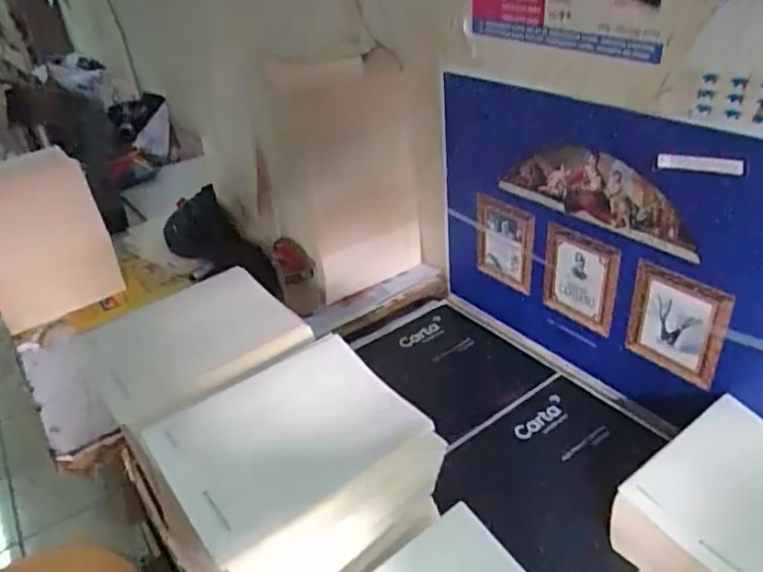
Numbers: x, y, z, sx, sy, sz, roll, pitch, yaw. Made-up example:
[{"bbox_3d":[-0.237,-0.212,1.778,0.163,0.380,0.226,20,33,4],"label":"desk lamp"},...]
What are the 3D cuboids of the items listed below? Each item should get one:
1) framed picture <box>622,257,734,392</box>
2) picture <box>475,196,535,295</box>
[{"bbox_3d":[0.398,0.053,0.819,0.007,0.149,0.129,-25,37,-27],"label":"framed picture"},{"bbox_3d":[0.209,-0.076,1.054,0.017,0.149,0.136,-23,36,-25],"label":"picture"}]

